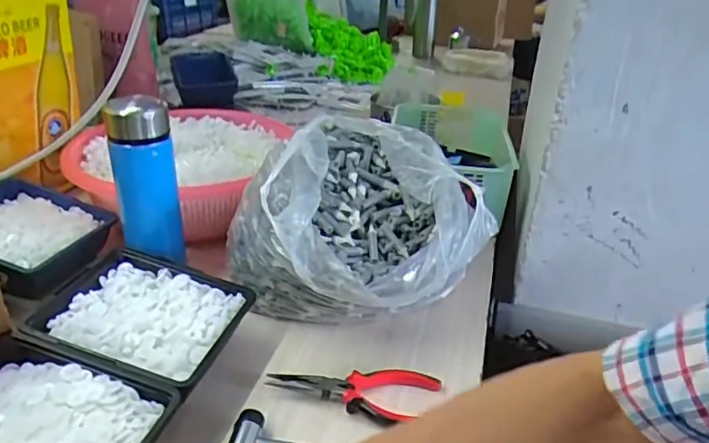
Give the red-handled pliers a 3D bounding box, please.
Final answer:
[{"bbox_3d":[-0.001,0.155,0.507,0.156,0.012,0.061,6,27,5],"label":"red-handled pliers"}]

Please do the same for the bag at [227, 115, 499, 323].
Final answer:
[{"bbox_3d":[0.003,0.008,0.609,0.226,0.170,0.223,-18,34,-35],"label":"bag"}]

